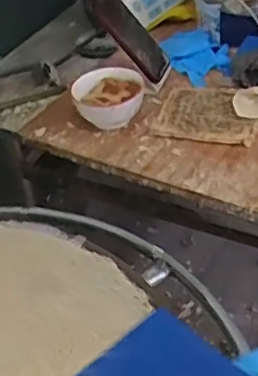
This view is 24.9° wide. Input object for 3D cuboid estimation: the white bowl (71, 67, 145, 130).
[{"bbox_3d":[-0.032,-0.138,0.937,0.110,0.074,0.110,-4,41,4],"label":"white bowl"}]

